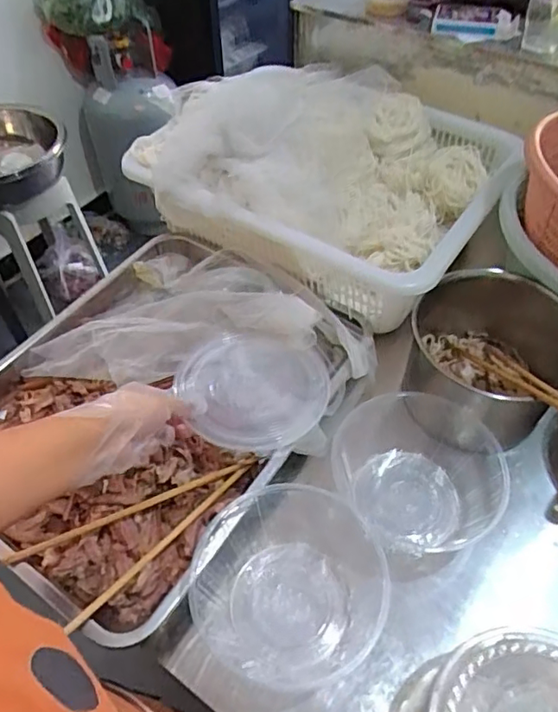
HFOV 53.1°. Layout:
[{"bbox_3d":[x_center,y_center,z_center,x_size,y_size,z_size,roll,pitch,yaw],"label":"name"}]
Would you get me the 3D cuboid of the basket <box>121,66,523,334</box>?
[{"bbox_3d":[0.064,-0.265,0.765,0.450,0.125,0.363,23,55,18],"label":"basket"}]

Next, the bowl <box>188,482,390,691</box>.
[{"bbox_3d":[0.017,0.195,0.498,0.155,0.067,0.181,32,59,24],"label":"bowl"}]

